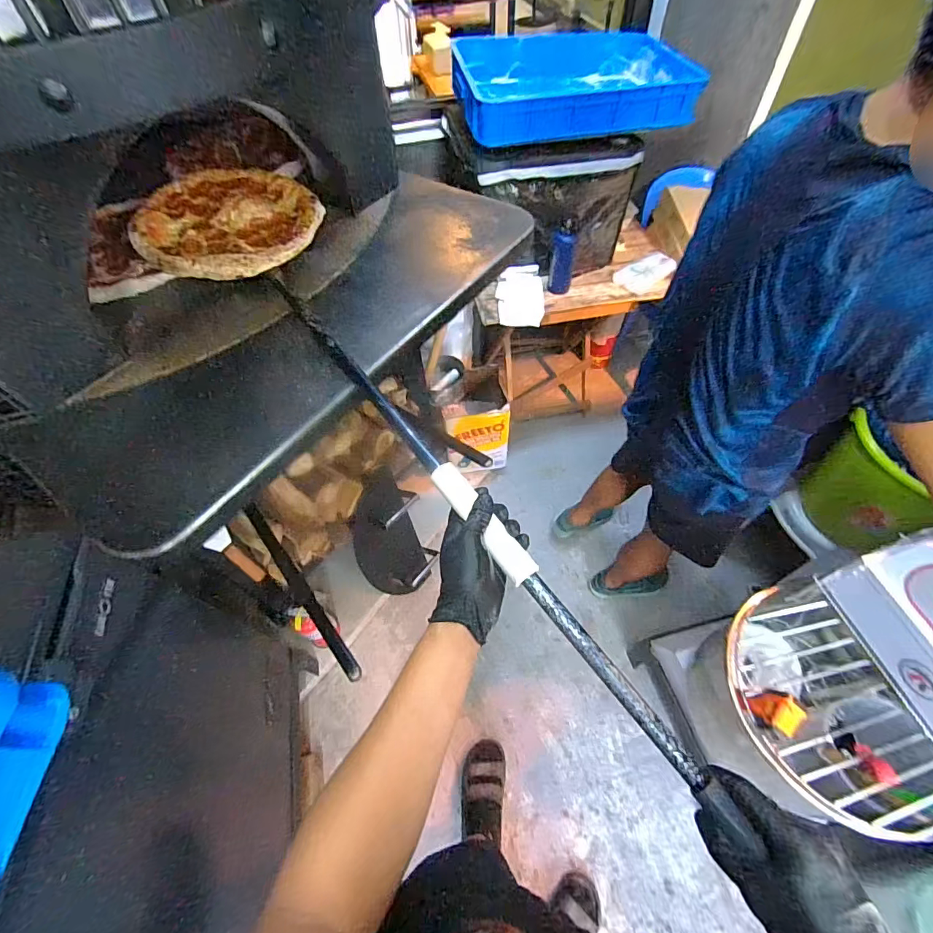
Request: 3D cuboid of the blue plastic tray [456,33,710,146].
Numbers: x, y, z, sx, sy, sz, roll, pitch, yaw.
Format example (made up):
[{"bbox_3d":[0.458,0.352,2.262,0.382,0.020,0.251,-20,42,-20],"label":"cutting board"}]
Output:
[{"bbox_3d":[0.288,-1.109,1.292,0.630,0.116,0.492,-6,56,-1],"label":"blue plastic tray"}]

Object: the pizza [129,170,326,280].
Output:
[{"bbox_3d":[-0.381,-0.401,0.725,0.278,0.038,0.279,-1,56,2],"label":"pizza"}]

